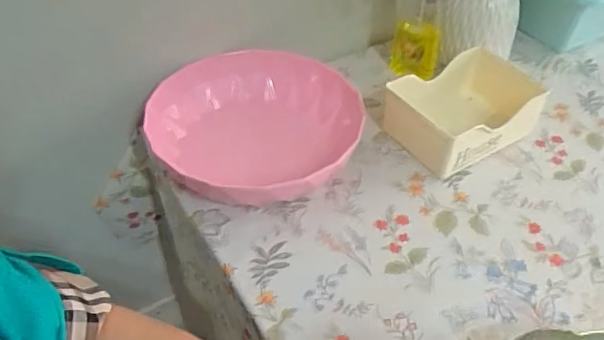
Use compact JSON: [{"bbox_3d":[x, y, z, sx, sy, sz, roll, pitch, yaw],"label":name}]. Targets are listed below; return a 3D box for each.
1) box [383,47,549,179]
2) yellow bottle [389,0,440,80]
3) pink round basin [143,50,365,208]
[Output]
[{"bbox_3d":[0.191,-0.071,0.670,0.162,0.072,0.110,-23,49,-22],"label":"box"},{"bbox_3d":[0.153,-0.196,0.737,0.064,0.169,0.069,9,45,8],"label":"yellow bottle"},{"bbox_3d":[-0.054,-0.049,0.642,0.210,0.065,0.224,0,44,0],"label":"pink round basin"}]

